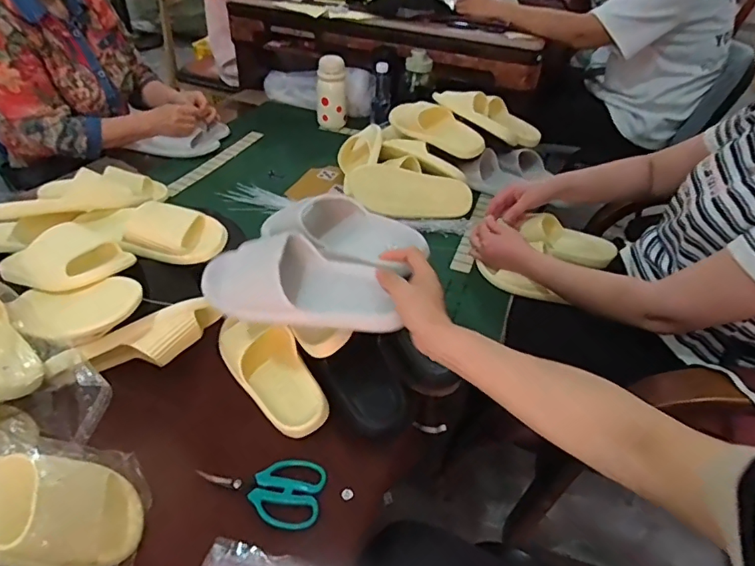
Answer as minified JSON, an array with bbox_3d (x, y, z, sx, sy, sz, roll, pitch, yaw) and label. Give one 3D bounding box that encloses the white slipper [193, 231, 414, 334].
[{"bbox_3d":[-0.100,-0.003,0.610,0.256,0.064,0.110,12,41,10],"label":"white slipper"}]

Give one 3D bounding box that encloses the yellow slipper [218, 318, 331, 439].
[{"bbox_3d":[-0.149,0.112,0.712,0.089,0.058,0.225,-24,48,-30],"label":"yellow slipper"}]

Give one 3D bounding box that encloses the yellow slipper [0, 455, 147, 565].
[{"bbox_3d":[-0.355,0.216,0.491,0.252,0.055,0.096,23,31,-30],"label":"yellow slipper"}]

